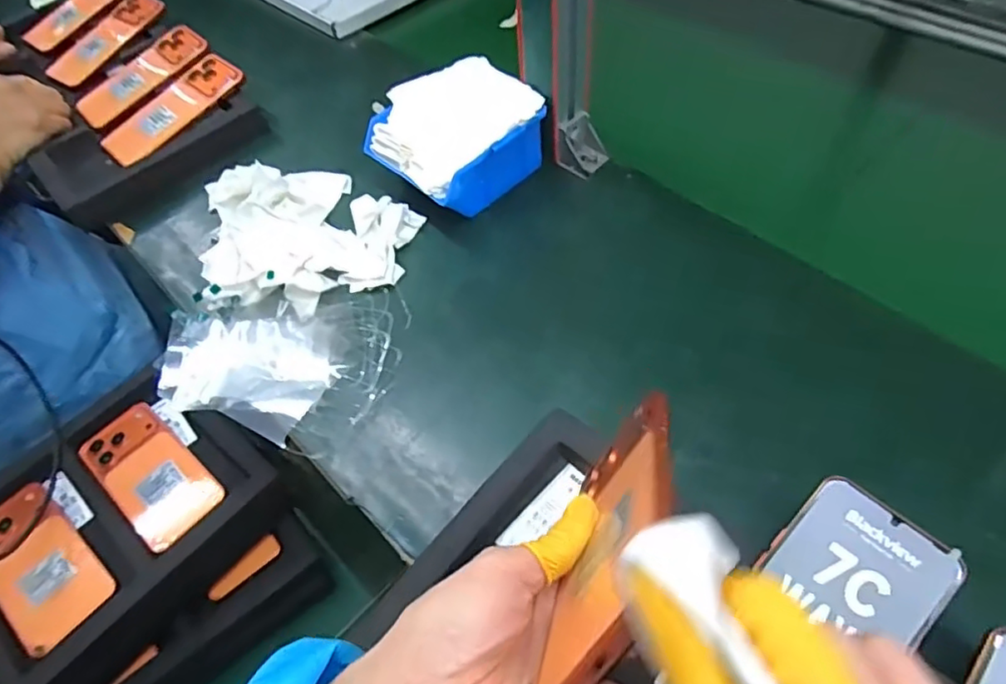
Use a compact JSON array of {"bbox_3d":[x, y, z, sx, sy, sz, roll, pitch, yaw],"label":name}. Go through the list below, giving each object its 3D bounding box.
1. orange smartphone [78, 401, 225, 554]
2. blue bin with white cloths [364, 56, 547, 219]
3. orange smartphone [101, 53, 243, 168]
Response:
[{"bbox_3d":[-0.347,0.129,0.598,0.161,0.013,0.078,33,64,26],"label":"orange smartphone"},{"bbox_3d":[-0.043,-0.197,0.580,0.148,0.069,0.129,-34,61,-21],"label":"blue bin with white cloths"},{"bbox_3d":[-0.367,-0.258,0.674,0.060,0.015,0.160,42,77,12],"label":"orange smartphone"}]

